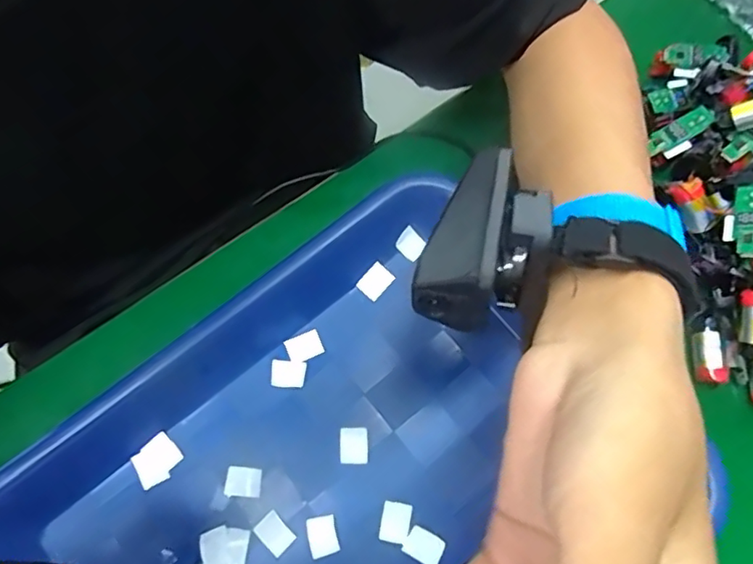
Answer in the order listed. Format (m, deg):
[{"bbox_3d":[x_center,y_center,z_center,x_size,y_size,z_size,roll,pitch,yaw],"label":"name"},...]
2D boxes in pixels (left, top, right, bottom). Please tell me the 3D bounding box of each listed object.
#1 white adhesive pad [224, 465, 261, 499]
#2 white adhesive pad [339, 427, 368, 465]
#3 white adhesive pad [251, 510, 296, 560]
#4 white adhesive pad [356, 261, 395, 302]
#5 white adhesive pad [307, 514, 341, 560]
[{"bbox_3d":[-0.075,0.111,0.316,0.020,0.004,0.016,4,71,2],"label":"white adhesive pad"},{"bbox_3d":[-0.013,0.093,0.322,0.016,0.004,0.020,-2,71,0],"label":"white adhesive pad"},{"bbox_3d":[-0.056,0.137,0.308,0.015,0.004,0.020,-43,76,-13],"label":"white adhesive pad"},{"bbox_3d":[-0.001,0.000,0.352,0.016,0.004,0.020,40,88,7],"label":"white adhesive pad"},{"bbox_3d":[-0.029,0.137,0.306,0.015,0.004,0.020,-12,71,-4],"label":"white adhesive pad"}]

